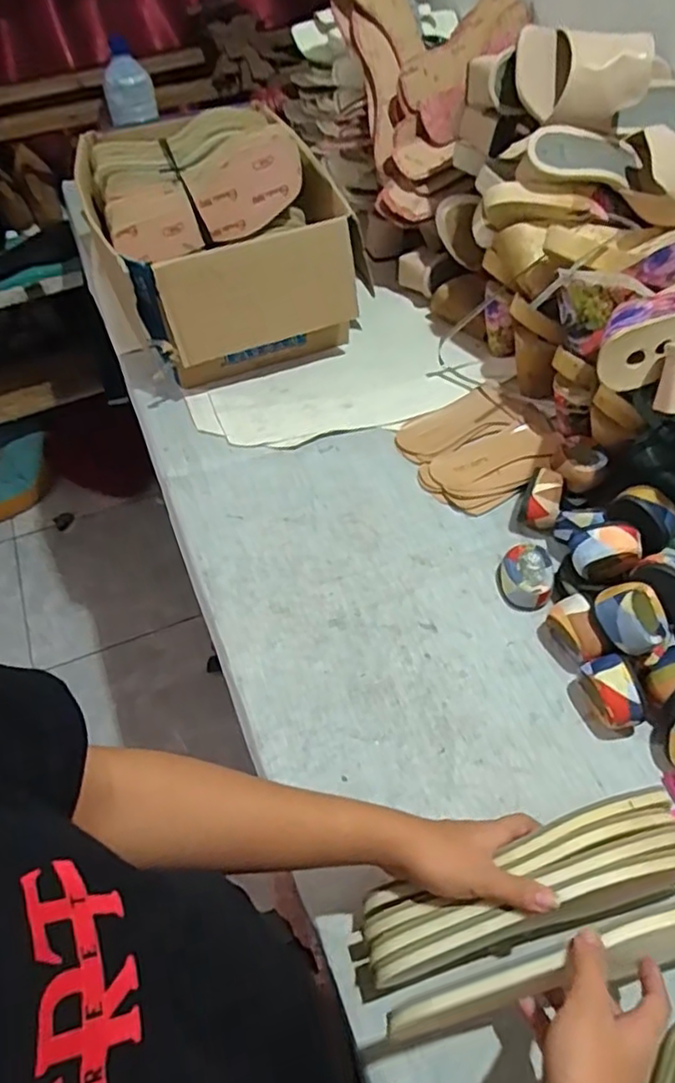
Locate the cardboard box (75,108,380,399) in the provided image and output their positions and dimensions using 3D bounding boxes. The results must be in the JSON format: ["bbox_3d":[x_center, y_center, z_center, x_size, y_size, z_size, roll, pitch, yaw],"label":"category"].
[{"bbox_3d":[-0.153,-0.399,0.859,0.314,0.217,0.334,-19,57,-10],"label":"cardboard box"}]

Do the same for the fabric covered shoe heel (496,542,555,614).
[{"bbox_3d":[0.190,0.034,0.648,0.050,0.038,0.053,10,57,9],"label":"fabric covered shoe heel"}]

